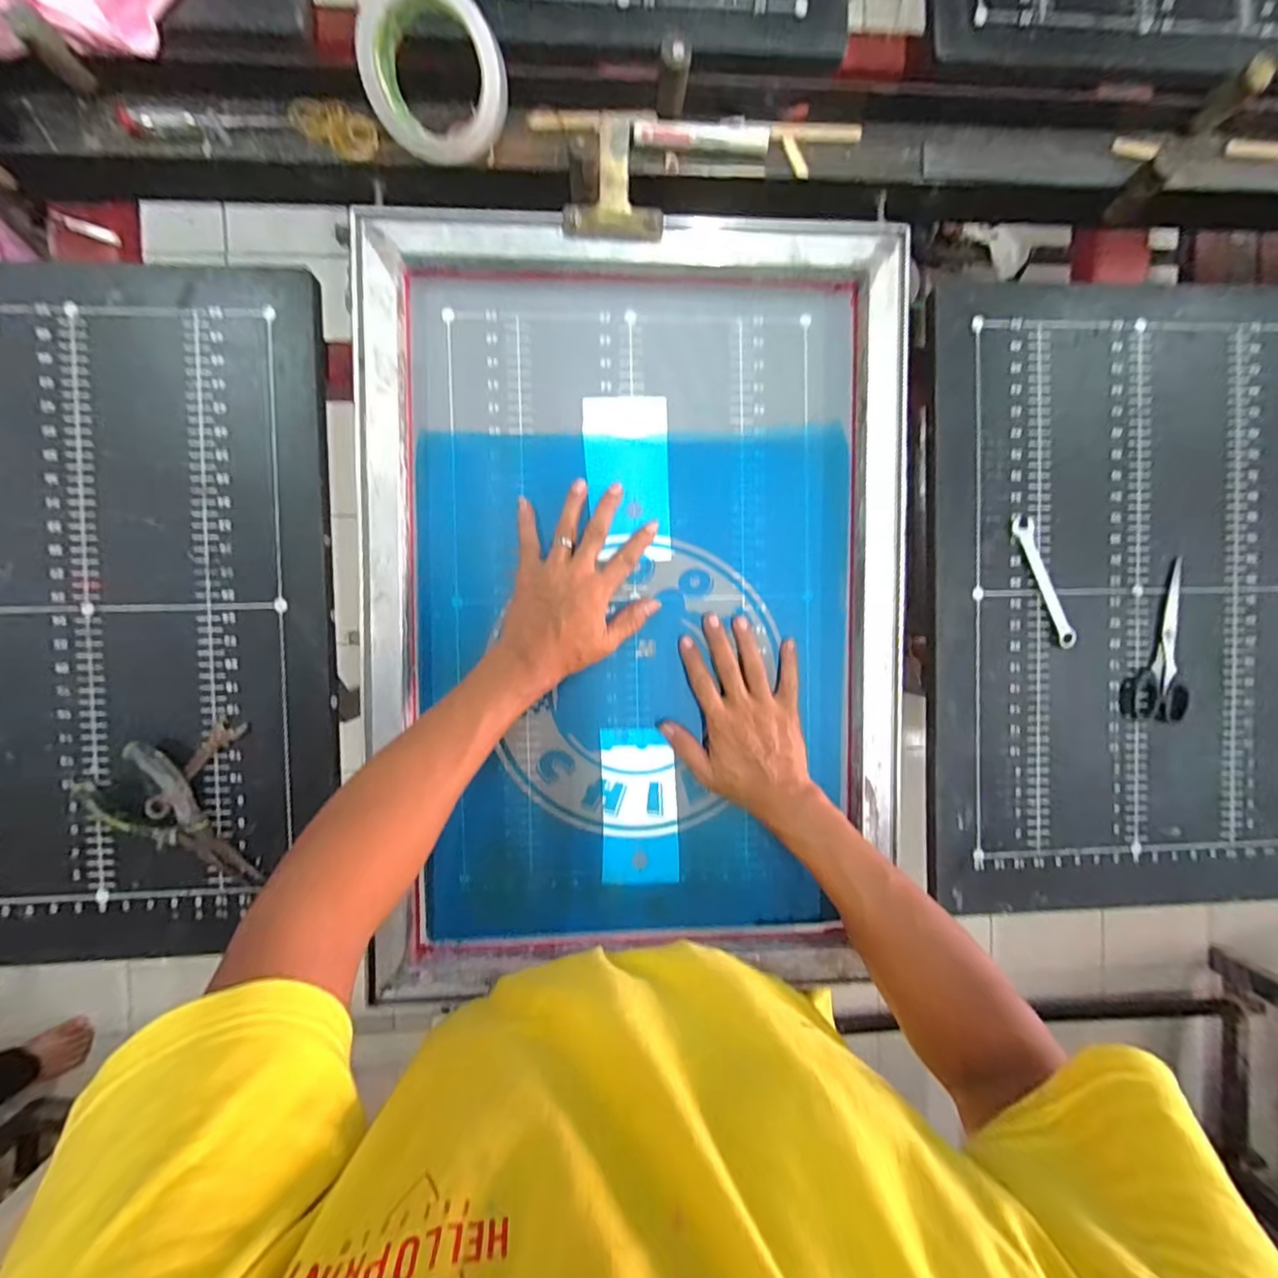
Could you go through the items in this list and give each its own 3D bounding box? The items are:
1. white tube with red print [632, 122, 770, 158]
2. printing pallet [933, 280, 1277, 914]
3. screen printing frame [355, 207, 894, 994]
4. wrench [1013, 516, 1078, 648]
[{"bbox_3d":[0.056,-0.436,0.470,0.118,0.013,0.020,-2,91,-4],"label":"white tube with red print"},{"bbox_3d":[0.487,-0.039,0.527,0.412,0.017,0.586,-1,91,-4],"label":"printing pallet"},{"bbox_3d":[-0.002,-0.027,0.483,0.462,0.044,0.643,0,91,-4],"label":"screen printing frame"},{"bbox_3d":[0.380,-0.053,0.504,0.018,0.009,0.127,-23,92,-3],"label":"wrench"}]

